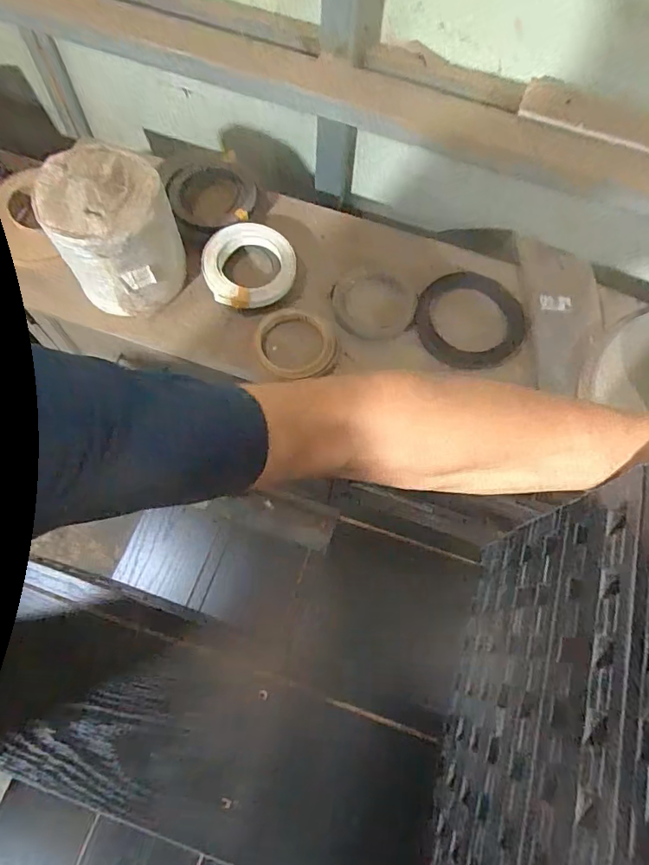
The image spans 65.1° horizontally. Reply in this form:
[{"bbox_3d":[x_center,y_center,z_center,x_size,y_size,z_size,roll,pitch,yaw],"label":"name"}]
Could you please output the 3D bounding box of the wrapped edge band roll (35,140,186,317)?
[{"bbox_3d":[-0.325,-0.313,0.791,0.176,0.171,0.175,-21,71,-10],"label":"wrapped edge band roll"}]

